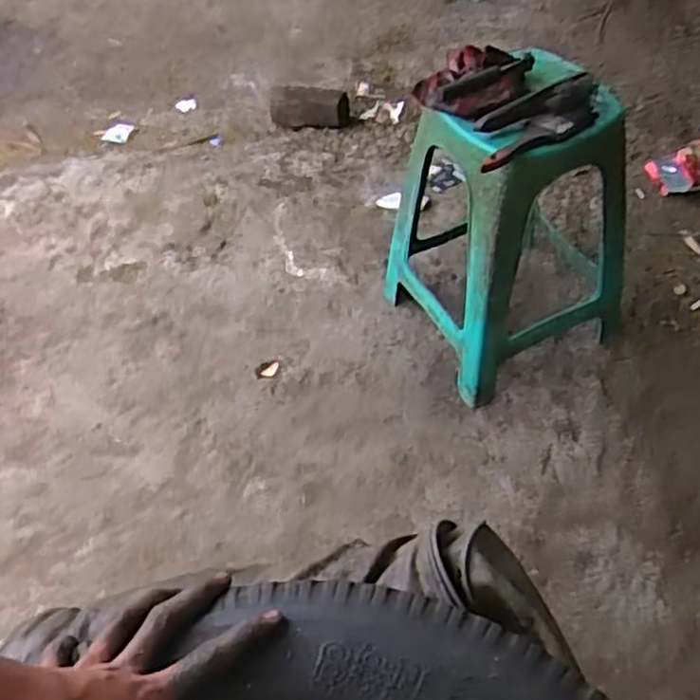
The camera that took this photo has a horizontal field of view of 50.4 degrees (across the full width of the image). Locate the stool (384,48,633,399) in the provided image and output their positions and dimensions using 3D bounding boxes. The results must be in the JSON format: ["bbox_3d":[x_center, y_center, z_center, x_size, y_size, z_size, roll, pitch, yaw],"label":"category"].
[{"bbox_3d":[0.266,-0.206,1.244,0.312,0.475,0.316,-24,54,-15],"label":"stool"}]

